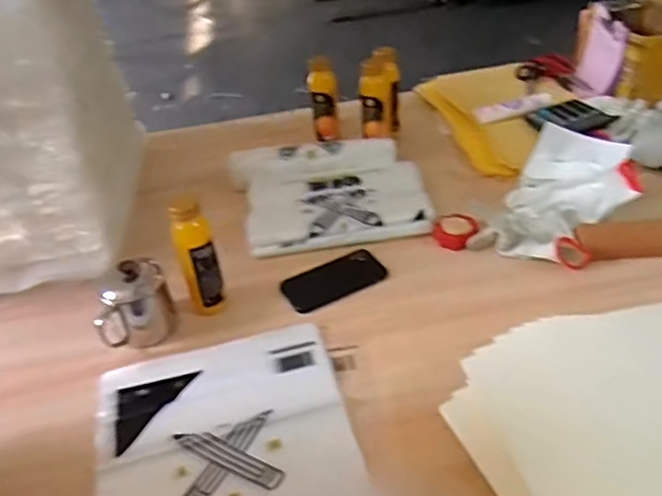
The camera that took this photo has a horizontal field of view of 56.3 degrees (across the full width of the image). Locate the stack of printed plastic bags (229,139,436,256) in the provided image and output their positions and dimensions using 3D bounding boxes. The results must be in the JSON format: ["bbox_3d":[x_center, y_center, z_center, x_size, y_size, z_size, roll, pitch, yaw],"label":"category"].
[{"bbox_3d":[-0.004,-0.092,1.036,0.311,0.058,0.257,-11,38,-3],"label":"stack of printed plastic bags"}]

